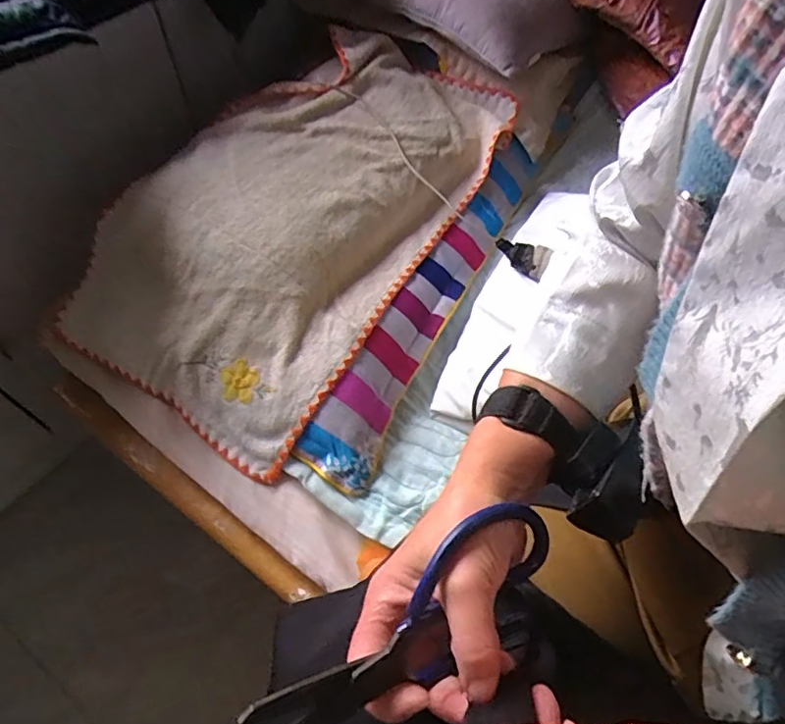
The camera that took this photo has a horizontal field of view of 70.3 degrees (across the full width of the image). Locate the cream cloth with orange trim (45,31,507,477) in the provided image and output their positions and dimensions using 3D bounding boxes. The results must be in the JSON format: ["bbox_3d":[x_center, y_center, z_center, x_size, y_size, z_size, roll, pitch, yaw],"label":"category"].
[{"bbox_3d":[-0.088,-0.183,0.683,0.308,0.157,0.578,30,63,16],"label":"cream cloth with orange trim"}]

